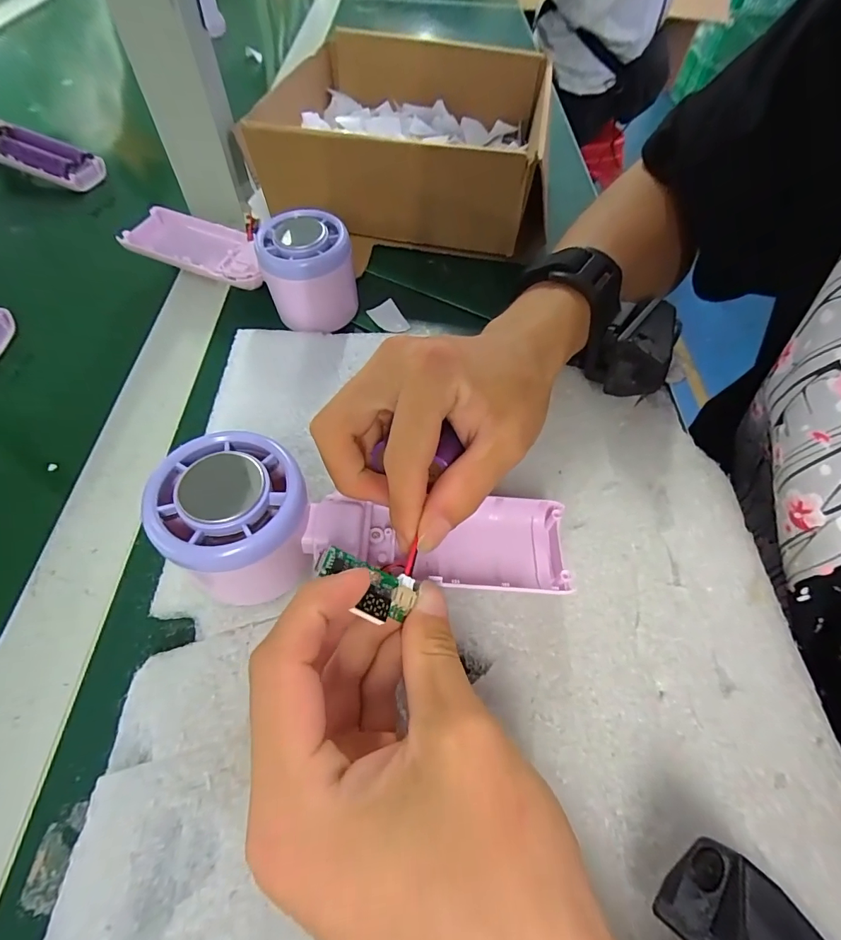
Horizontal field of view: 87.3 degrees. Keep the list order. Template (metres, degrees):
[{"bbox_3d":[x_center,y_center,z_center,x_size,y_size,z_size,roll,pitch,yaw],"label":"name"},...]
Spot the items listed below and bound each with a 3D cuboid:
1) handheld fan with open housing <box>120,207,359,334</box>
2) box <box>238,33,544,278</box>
[{"bbox_3d":[-0.115,-0.145,0.289,0.171,0.048,0.054,25,60,12],"label":"handheld fan with open housing"},{"bbox_3d":[-0.008,-0.282,0.371,0.220,0.069,0.206,8,58,1],"label":"box"}]

